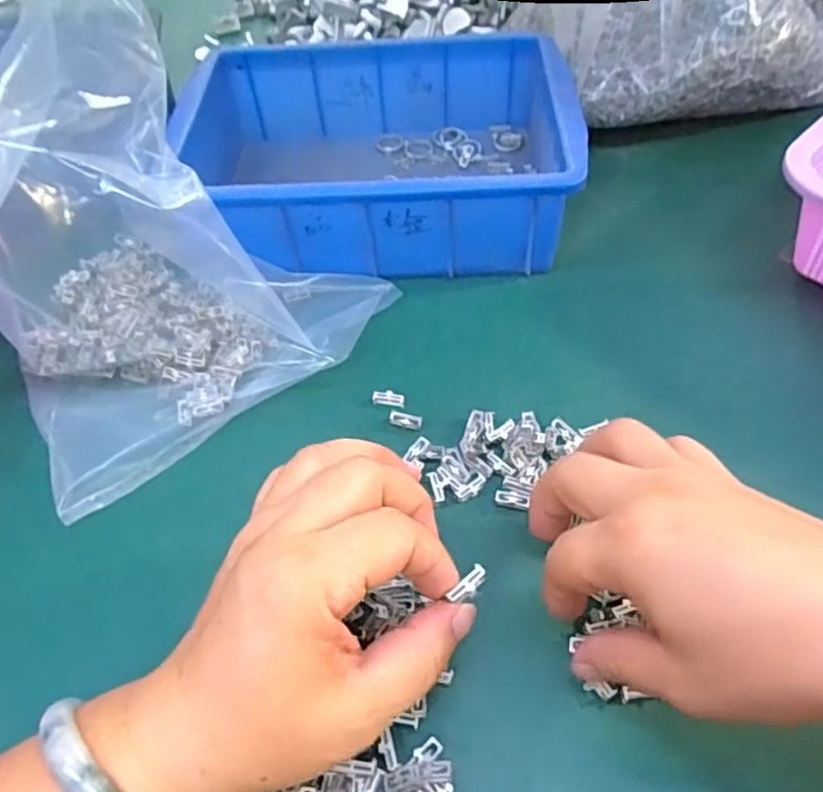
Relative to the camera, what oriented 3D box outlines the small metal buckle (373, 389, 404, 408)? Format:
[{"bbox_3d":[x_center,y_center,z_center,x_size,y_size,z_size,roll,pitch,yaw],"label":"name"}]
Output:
[{"bbox_3d":[-0.012,0.001,0.344,0.016,0.006,0.007,6,53,5],"label":"small metal buckle"}]

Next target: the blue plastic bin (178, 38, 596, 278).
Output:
[{"bbox_3d":[-0.022,-0.161,0.424,0.234,0.075,0.173,-2,53,1],"label":"blue plastic bin"}]

